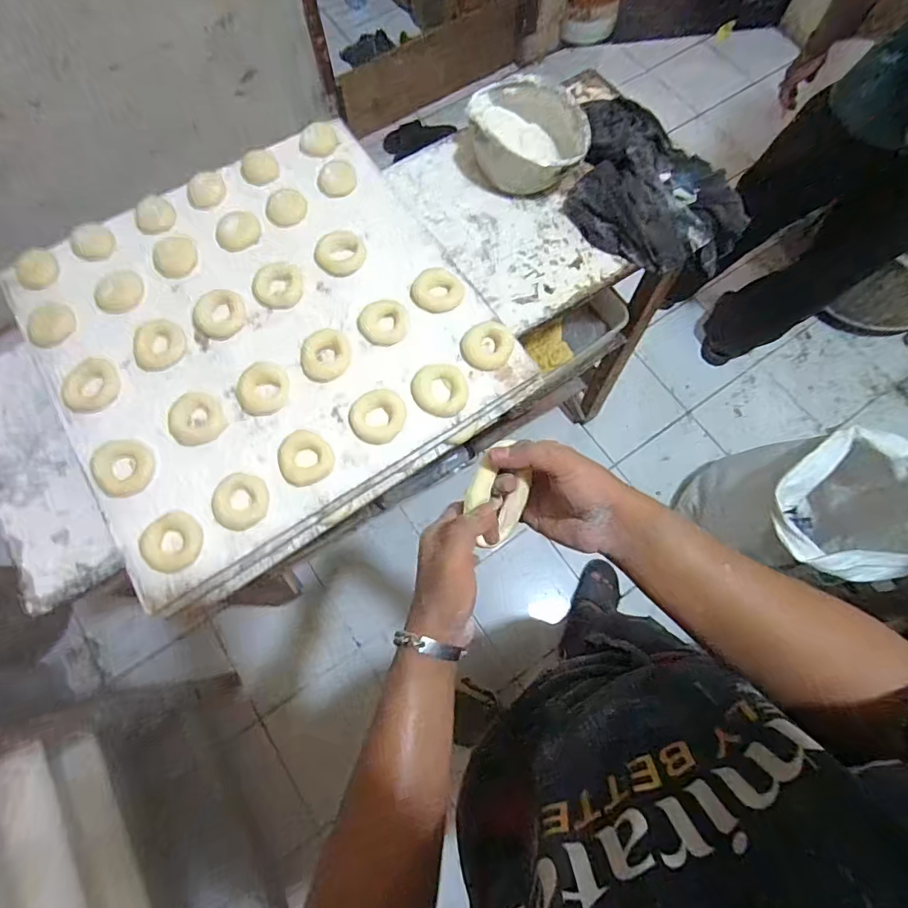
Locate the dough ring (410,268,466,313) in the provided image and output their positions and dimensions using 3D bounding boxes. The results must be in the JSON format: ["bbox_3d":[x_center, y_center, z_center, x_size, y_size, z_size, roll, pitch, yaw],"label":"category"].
[{"bbox_3d":[-0.023,-0.230,0.709,0.074,0.017,0.062,-4,71,-2],"label":"dough ring"}]

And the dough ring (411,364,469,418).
[{"bbox_3d":[-0.018,-0.083,0.663,0.071,0.013,0.070,0,71,0],"label":"dough ring"}]

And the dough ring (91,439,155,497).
[{"bbox_3d":[-0.416,0.016,0.639,0.064,0.023,0.080,-37,75,-12],"label":"dough ring"}]

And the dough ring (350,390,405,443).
[{"bbox_3d":[-0.099,-0.049,0.652,0.068,0.021,0.068,0,71,0],"label":"dough ring"}]

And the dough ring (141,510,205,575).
[{"bbox_3d":[-0.335,0.105,0.604,0.063,0.020,0.068,0,71,0],"label":"dough ring"}]

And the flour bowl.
[{"bbox_3d":[0.114,-0.518,0.813,0.162,0.092,0.171,0,71,0],"label":"flour bowl"}]

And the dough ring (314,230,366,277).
[{"bbox_3d":[-0.168,-0.297,0.746,0.073,0.013,0.073,0,71,0],"label":"dough ring"}]

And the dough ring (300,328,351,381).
[{"bbox_3d":[-0.173,-0.133,0.677,0.063,0.014,0.070,-4,71,-1],"label":"dough ring"}]

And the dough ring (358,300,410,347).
[{"bbox_3d":[-0.096,-0.180,0.693,0.068,0.015,0.061,-13,71,-5],"label":"dough ring"}]

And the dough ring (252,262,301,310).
[{"bbox_3d":[-0.252,-0.240,0.726,0.067,0.018,0.071,1,71,0],"label":"dough ring"}]

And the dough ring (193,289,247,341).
[{"bbox_3d":[-0.325,-0.194,0.703,0.070,0.025,0.062,-38,75,-12],"label":"dough ring"}]

